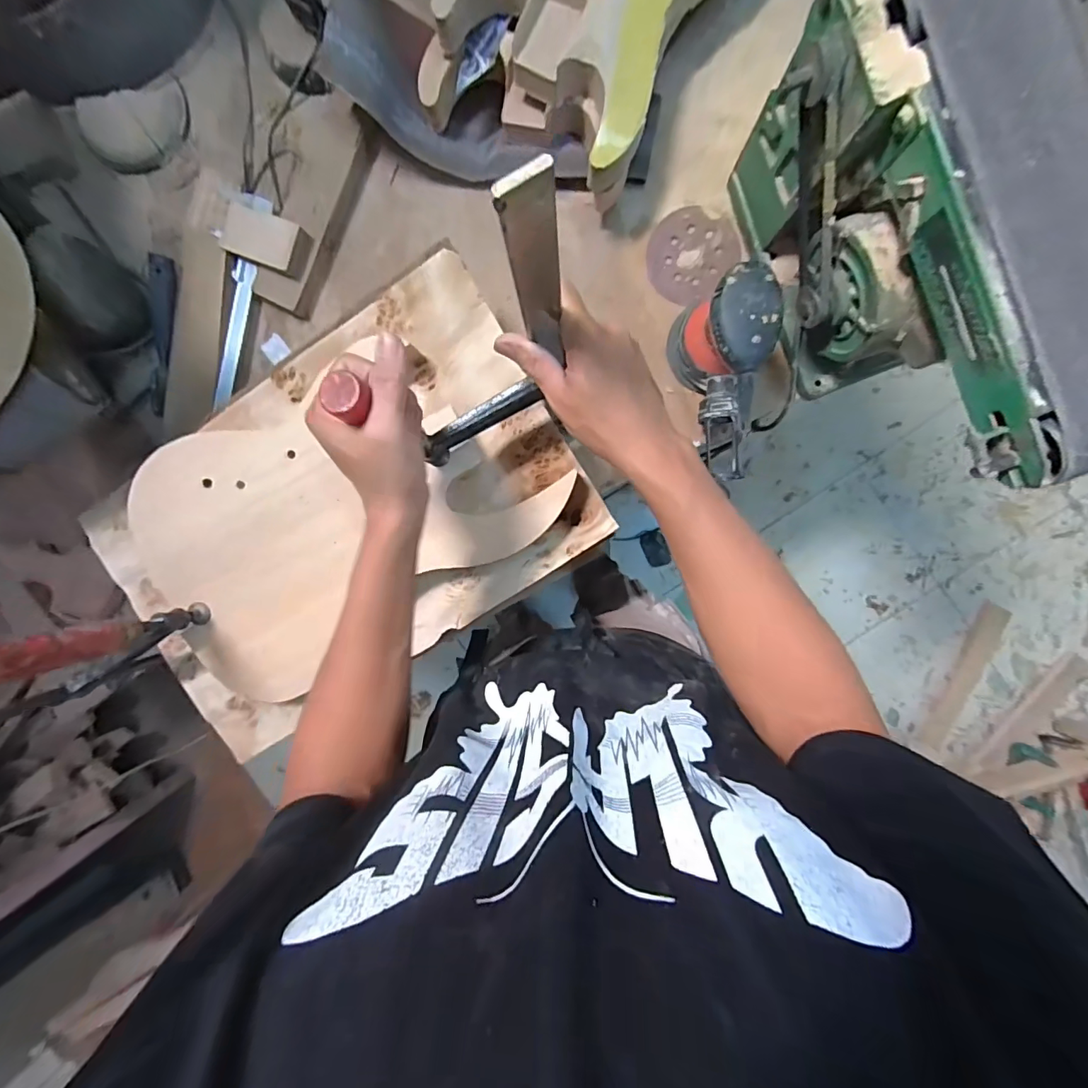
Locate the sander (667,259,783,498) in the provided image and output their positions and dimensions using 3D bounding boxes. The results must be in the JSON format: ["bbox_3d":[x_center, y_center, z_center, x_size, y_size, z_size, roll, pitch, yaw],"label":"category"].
[{"bbox_3d":[0.213,-0.201,0.577,0.095,0.147,0.192,-3,95,3],"label":"sander"}]

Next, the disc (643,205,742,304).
[{"bbox_3d":[0.189,-0.378,0.636,0.108,0.010,0.122,38,94,0],"label":"disc"}]

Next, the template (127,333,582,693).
[{"bbox_3d":[-0.225,-0.037,0.501,0.413,0.028,0.283,-34,92,5],"label":"template"}]

